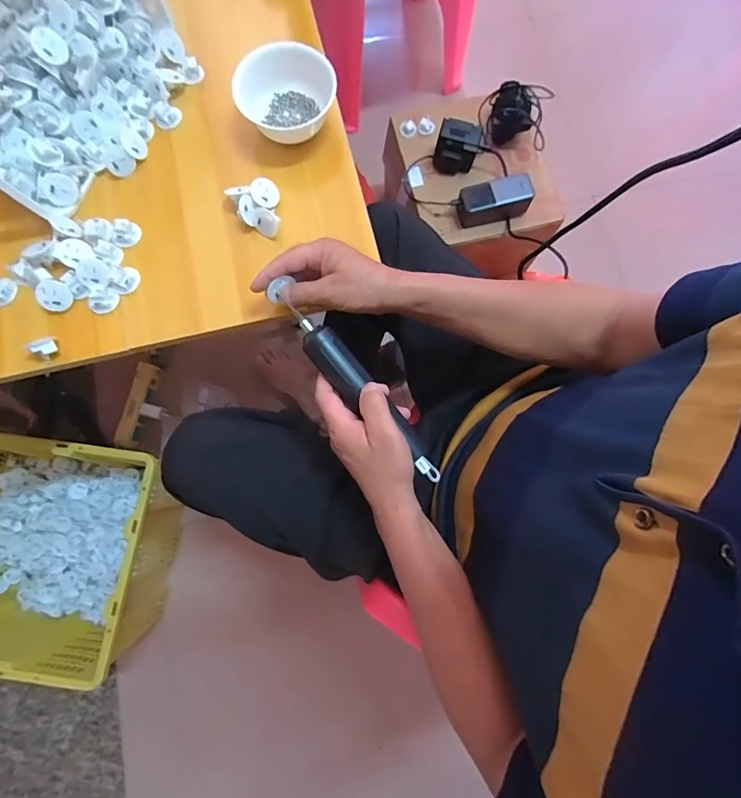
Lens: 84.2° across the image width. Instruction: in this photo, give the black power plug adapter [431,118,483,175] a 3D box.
[{"bbox_3d":[0.162,-0.472,0.770,0.076,0.067,0.050,18,79,2],"label":"black power plug adapter"}]

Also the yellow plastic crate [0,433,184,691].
[{"bbox_3d":[-0.621,0.255,0.768,0.475,0.247,0.346,8,79,0],"label":"yellow plastic crate"}]

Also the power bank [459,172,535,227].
[{"bbox_3d":[0.232,-0.369,0.766,0.127,0.060,0.056,-11,80,-3],"label":"power bank"}]

